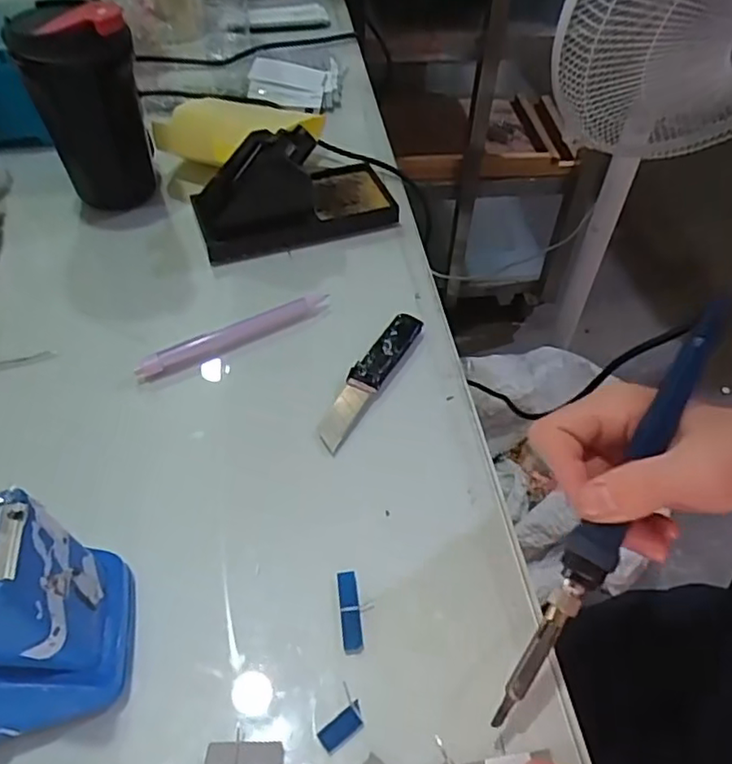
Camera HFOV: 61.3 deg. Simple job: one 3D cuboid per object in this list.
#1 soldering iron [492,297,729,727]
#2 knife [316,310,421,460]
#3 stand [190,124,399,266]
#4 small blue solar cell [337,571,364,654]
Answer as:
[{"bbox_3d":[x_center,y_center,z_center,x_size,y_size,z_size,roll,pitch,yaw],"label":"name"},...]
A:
[{"bbox_3d":[0.110,0.053,0.272,0.019,0.016,0.205,28,79,21],"label":"soldering iron"},{"bbox_3d":[0.002,-0.004,0.402,0.025,0.014,0.114,22,52,17],"label":"knife"},{"bbox_3d":[-0.060,-0.161,0.496,0.160,0.072,0.079,-18,52,-16],"label":"stand"},{"bbox_3d":[-0.008,0.113,0.306,0.010,0.004,0.040,-4,50,-5],"label":"small blue solar cell"}]

